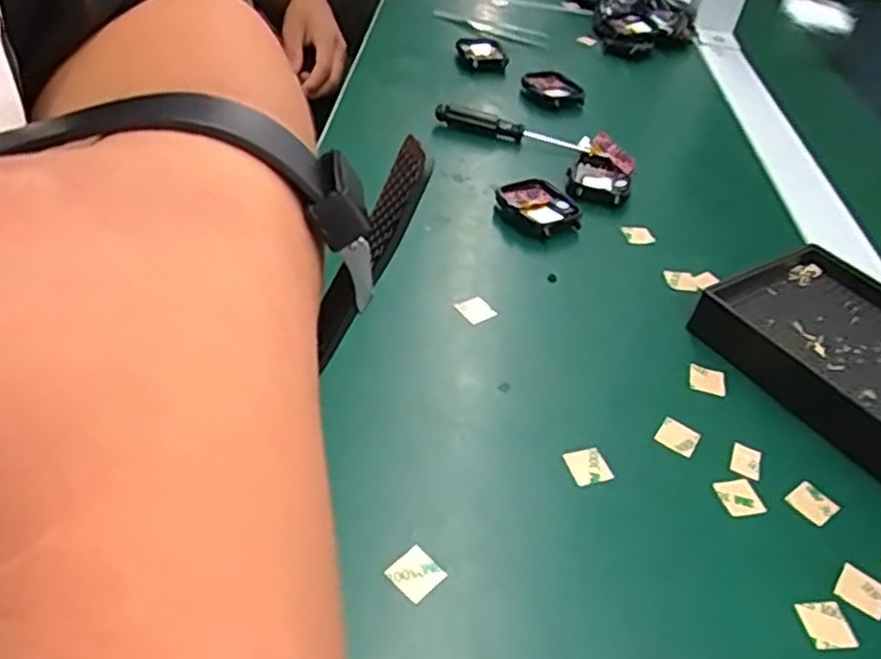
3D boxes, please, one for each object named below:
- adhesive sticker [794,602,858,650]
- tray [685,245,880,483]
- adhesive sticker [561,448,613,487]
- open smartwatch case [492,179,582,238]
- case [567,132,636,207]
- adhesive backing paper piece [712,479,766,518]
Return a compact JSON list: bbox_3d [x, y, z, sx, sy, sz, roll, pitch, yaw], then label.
[{"bbox_3d":[0.128,0.098,0.234,0.014,0.004,0.015,-4,42,-2],"label":"adhesive sticker"},{"bbox_3d":[0.196,0.017,0.316,0.092,0.024,0.133,-19,49,-28],"label":"tray"},{"bbox_3d":[0.057,0.053,0.273,0.015,0.004,0.015,-15,53,-12],"label":"adhesive sticker"},{"bbox_3d":[0.057,-0.069,0.403,0.036,0.015,0.042,-18,49,-27],"label":"open smartwatch case"},{"bbox_3d":[0.099,-0.099,0.432,0.037,0.028,0.043,18,42,9],"label":"case"},{"bbox_3d":[0.114,0.065,0.269,0.015,0.004,0.015,-11,56,-13],"label":"adhesive backing paper piece"}]

